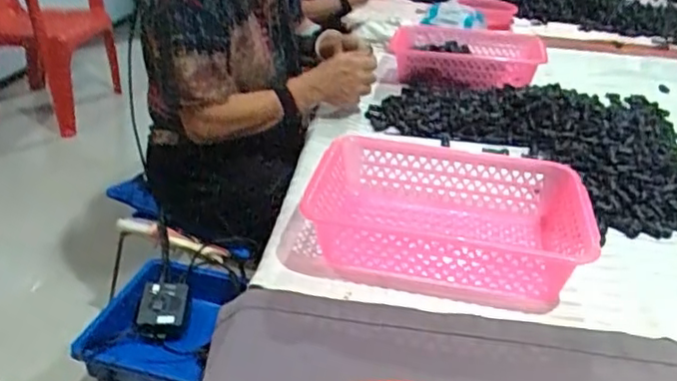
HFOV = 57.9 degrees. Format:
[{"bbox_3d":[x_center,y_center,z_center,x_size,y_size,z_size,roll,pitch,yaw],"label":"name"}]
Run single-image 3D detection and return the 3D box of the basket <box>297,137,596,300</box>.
[{"bbox_3d":[0.128,0.027,0.723,0.310,0.078,0.219,9,30,9],"label":"basket"}]

